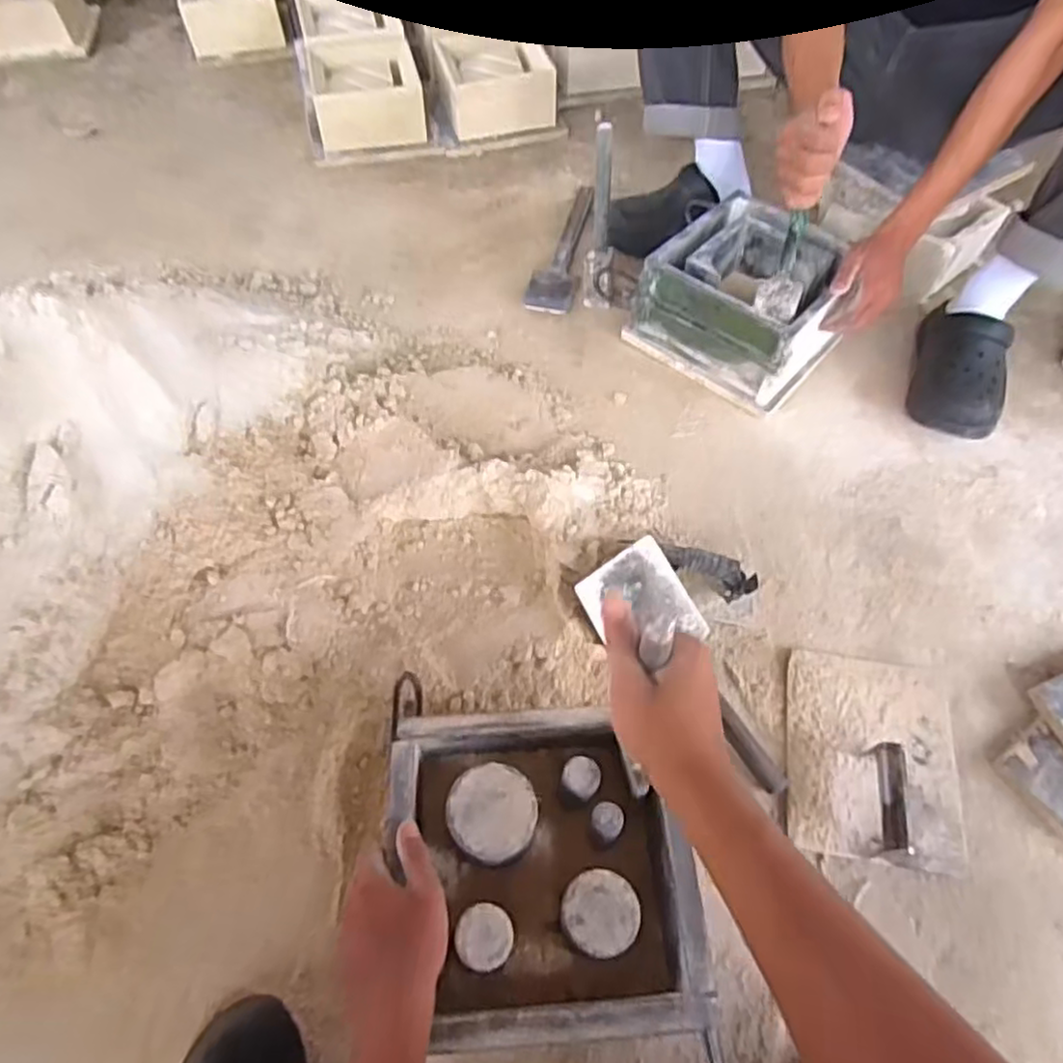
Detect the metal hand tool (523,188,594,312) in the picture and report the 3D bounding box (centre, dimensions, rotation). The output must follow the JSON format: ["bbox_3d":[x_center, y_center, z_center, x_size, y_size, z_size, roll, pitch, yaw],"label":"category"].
[{"bbox_3d":[0.050,-0.477,1.163,0.075,0.027,0.323,9,59,5],"label":"metal hand tool"}]

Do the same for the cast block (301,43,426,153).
[{"bbox_3d":[-0.331,-0.860,1.372,0.206,0.118,0.242,-13,57,-11],"label":"cast block"}]

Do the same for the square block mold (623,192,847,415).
[{"bbox_3d":[0.306,-0.324,0.976,0.243,0.137,0.233,38,65,19],"label":"square block mold"}]

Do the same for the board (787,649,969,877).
[{"bbox_3d":[0.355,0.220,0.700,0.171,0.053,0.209,8,59,5],"label":"board"}]

